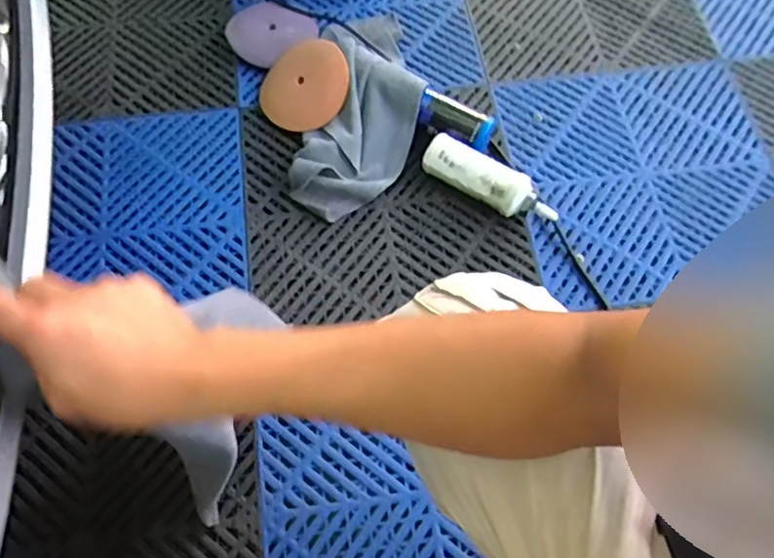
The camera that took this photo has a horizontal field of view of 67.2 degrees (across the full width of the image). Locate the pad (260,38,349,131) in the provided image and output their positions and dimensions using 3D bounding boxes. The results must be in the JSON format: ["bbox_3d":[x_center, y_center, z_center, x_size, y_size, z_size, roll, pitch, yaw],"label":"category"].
[{"bbox_3d":[-0.127,-0.297,0.889,0.141,0.013,0.138,-17,78,15],"label":"pad"}]

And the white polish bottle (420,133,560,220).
[{"bbox_3d":[0.147,-0.137,0.833,0.207,0.058,0.058,29,69,11],"label":"white polish bottle"}]

